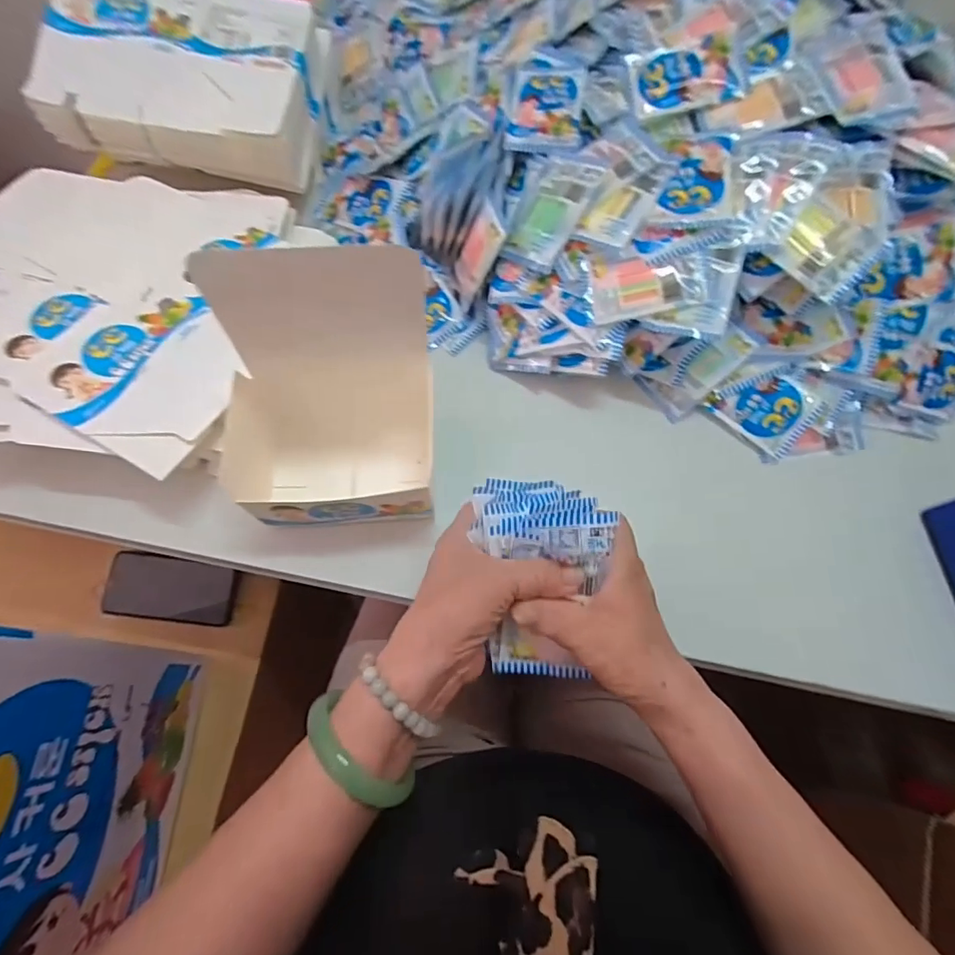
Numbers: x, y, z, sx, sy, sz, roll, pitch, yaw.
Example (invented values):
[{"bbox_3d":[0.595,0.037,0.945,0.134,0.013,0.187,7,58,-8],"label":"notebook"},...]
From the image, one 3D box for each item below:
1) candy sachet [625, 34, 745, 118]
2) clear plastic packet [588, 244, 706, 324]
[{"bbox_3d":[0.185,-0.357,0.446,0.092,0.007,0.064,-7,82,10],"label":"candy sachet"},{"bbox_3d":[0.143,-0.162,0.426,0.092,0.008,0.053,-2,86,14],"label":"clear plastic packet"}]

